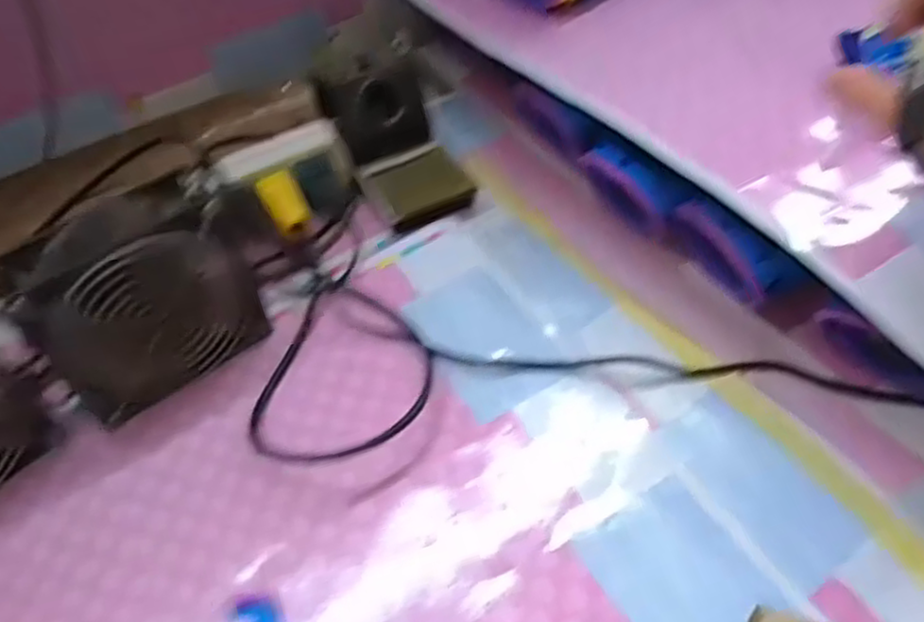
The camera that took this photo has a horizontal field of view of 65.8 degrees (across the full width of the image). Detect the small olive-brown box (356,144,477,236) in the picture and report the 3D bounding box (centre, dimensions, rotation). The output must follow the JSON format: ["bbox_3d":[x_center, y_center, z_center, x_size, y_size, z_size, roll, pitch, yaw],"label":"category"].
[{"bbox_3d":[-0.036,-0.096,0.547,0.071,0.013,0.067,-24,52,-13],"label":"small olive-brown box"}]

